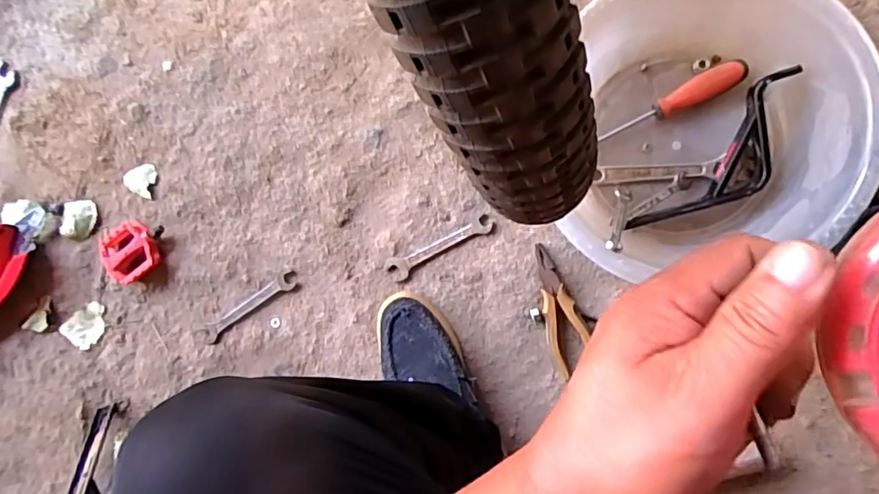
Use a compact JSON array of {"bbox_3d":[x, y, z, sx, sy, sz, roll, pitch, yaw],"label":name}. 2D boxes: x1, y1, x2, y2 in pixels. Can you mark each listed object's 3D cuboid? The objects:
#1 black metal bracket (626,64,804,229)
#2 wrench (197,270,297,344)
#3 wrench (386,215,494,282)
[{"bbox_3d":[0.333,-0.092,0.643,0.082,0.059,0.242,42,95,8],"label":"black metal bracket"},{"bbox_3d":[-0.265,0.083,0.767,0.155,0.007,0.027,-34,83,7],"label":"wrench"},{"bbox_3d":[0.001,0.002,0.730,0.148,0.004,0.030,-26,84,8],"label":"wrench"}]

